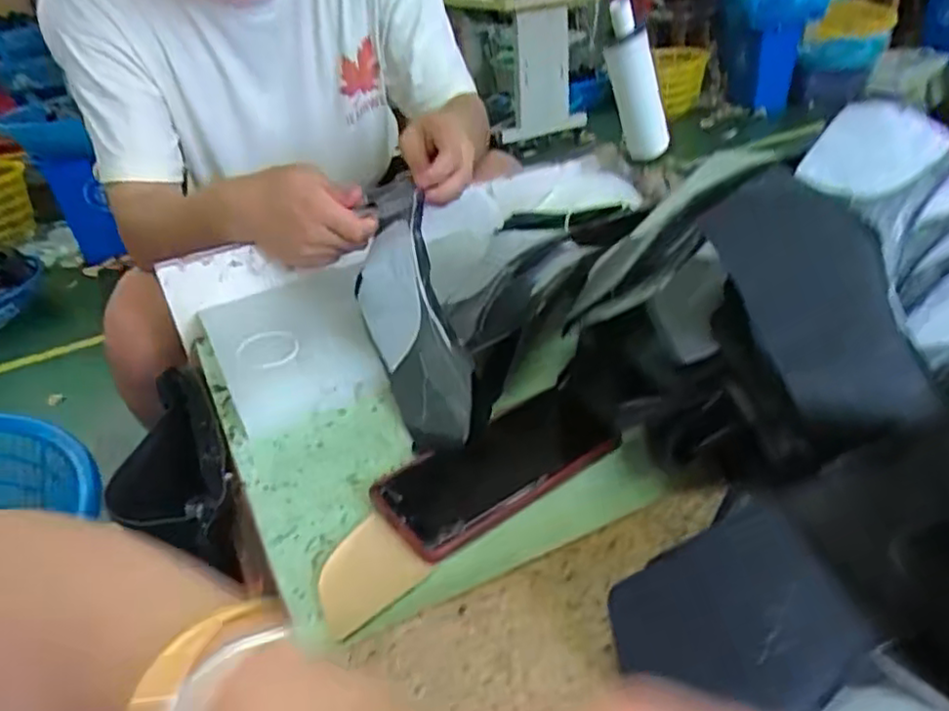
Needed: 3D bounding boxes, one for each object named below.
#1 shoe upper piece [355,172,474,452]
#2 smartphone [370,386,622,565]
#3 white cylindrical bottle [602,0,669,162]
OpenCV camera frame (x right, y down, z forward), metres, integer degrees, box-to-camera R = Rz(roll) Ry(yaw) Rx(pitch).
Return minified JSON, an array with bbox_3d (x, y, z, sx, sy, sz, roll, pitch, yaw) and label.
[{"bbox_3d":[-0.056,-0.037,0.541,0.062,0.061,0.268,-9,59,-15],"label":"shoe upper piece"},{"bbox_3d":[0.017,0.071,0.448,0.164,0.013,0.077,-28,49,-25],"label":"smartphone"},{"bbox_3d":[0.186,-0.302,0.753,0.049,0.203,0.049,20,72,31],"label":"white cylindrical bottle"}]

